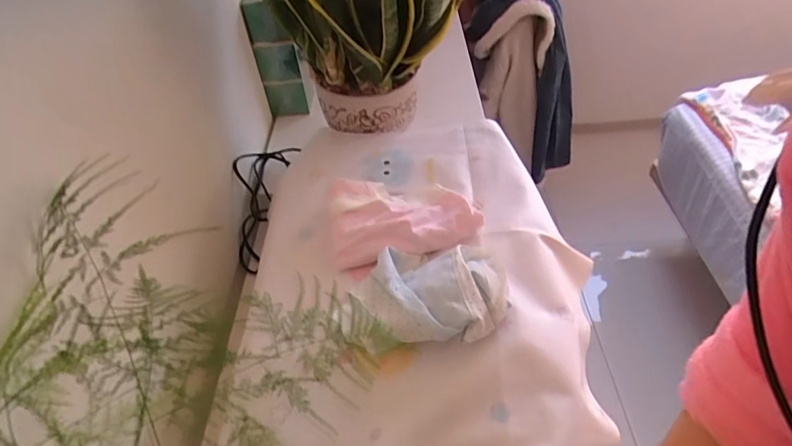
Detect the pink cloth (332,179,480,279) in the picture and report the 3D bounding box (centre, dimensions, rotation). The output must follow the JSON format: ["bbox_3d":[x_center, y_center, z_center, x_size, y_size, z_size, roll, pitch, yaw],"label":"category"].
[{"bbox_3d":[0.001,-0.010,0.539,0.148,0.033,0.119,-13,45,-8],"label":"pink cloth"}]

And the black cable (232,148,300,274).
[{"bbox_3d":[-0.209,-0.038,0.743,0.064,0.080,0.215,3,65,8],"label":"black cable"}]

